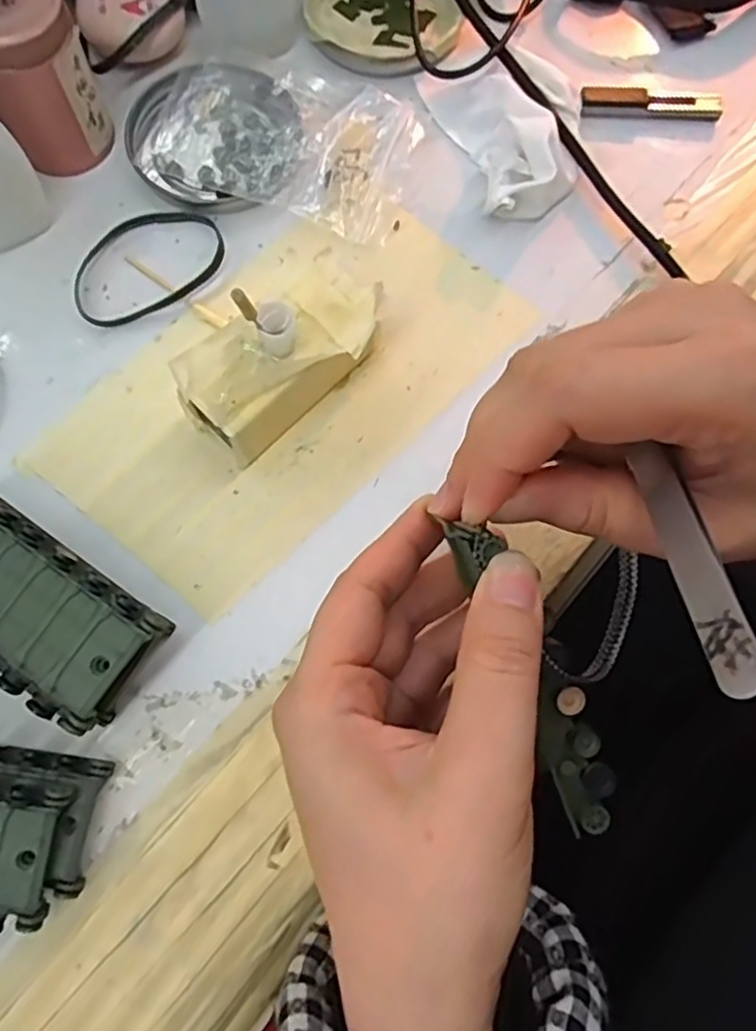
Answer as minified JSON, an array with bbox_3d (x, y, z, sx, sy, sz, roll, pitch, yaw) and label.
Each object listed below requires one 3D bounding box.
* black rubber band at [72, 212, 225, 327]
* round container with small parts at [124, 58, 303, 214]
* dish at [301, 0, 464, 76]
[{"bbox_3d":[-0.102,-0.112,0.302,0.070,0.004,0.048,-24,76,-9],"label":"black rubber band"},{"bbox_3d":[-0.075,-0.177,0.317,0.081,0.010,0.077,1,74,-2],"label":"round container with small parts"},{"bbox_3d":[0.002,-0.251,0.344,0.077,0.017,0.070,1,74,-2],"label":"dish"}]

